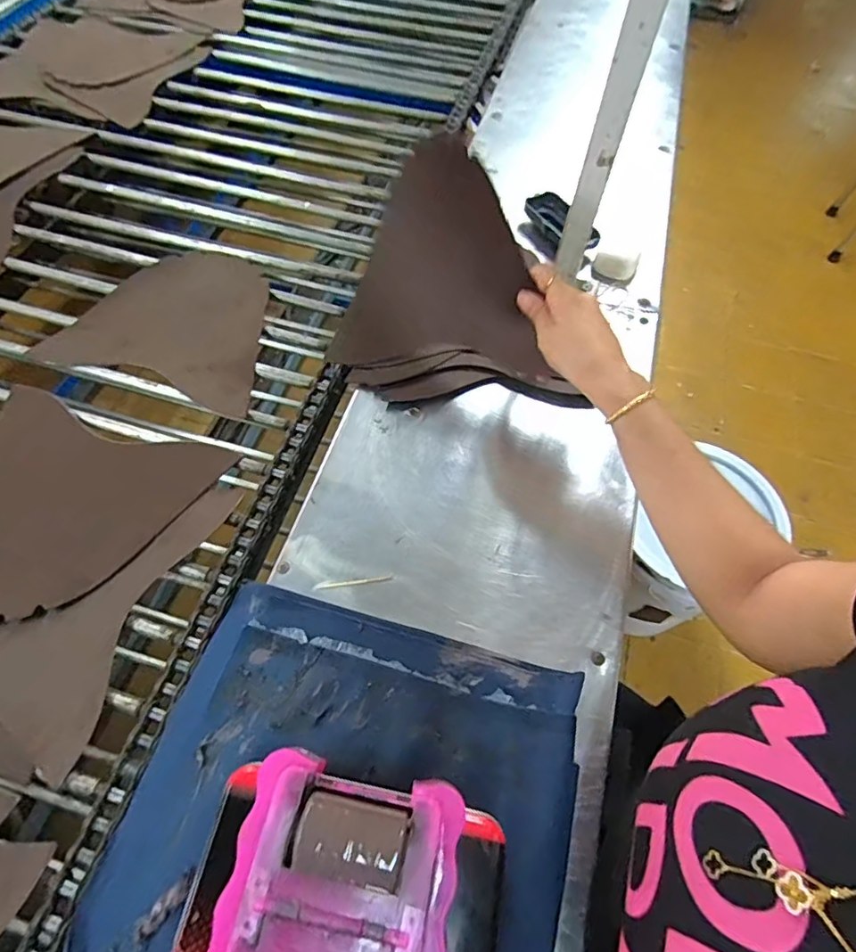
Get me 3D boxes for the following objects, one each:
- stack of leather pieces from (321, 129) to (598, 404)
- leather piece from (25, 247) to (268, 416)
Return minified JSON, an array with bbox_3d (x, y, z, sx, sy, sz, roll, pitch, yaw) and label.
[{"bbox_3d":[0.021,-0.152,0.504,0.144,0.184,0.210,-37,68,-21],"label":"stack of leather pieces"},{"bbox_3d":[-0.282,-0.184,0.628,0.242,0.015,0.204,17,61,7],"label":"leather piece"}]

